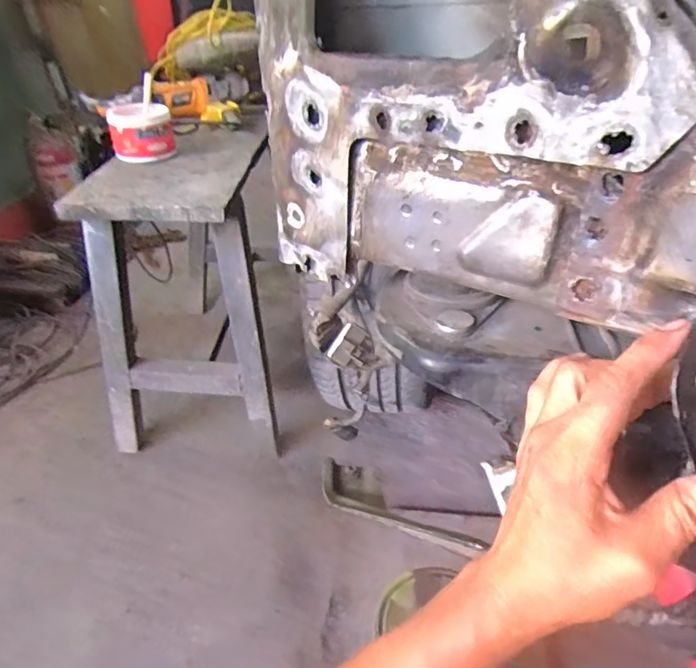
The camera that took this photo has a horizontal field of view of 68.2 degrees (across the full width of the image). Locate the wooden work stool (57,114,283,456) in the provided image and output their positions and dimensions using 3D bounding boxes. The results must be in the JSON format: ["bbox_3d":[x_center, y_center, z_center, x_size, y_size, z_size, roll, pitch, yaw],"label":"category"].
[{"bbox_3d":[-0.321,-0.055,1.112,0.346,0.624,0.423,3,35,8],"label":"wooden work stool"}]

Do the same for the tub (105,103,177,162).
[{"bbox_3d":[-0.381,-0.373,0.951,0.109,0.083,0.092,-16,35,-18],"label":"tub"}]

